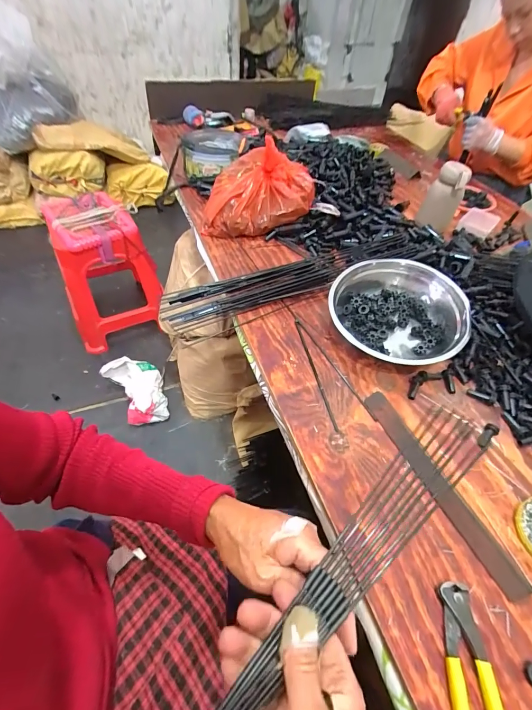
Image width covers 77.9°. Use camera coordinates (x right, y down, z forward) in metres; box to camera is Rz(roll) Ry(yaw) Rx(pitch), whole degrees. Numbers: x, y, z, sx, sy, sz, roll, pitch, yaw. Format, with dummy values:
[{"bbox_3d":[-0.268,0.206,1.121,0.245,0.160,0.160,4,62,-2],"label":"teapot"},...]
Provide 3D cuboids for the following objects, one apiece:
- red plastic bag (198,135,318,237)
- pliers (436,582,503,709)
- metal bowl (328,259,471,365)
[{"bbox_3d":[-0.014,-0.388,0.746,0.244,0.143,0.226,9,51,3],"label":"red plastic bag"},{"bbox_3d":[0.189,0.309,0.300,0.040,0.014,0.165,7,51,0],"label":"pliers"},{"bbox_3d":[0.219,-0.070,0.563,0.199,0.075,0.226,-6,54,5],"label":"metal bowl"}]

